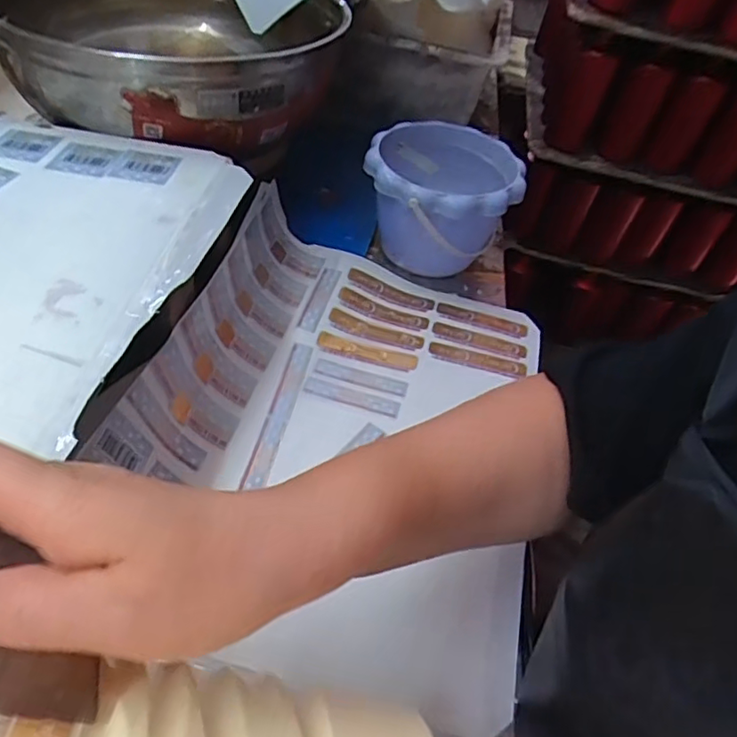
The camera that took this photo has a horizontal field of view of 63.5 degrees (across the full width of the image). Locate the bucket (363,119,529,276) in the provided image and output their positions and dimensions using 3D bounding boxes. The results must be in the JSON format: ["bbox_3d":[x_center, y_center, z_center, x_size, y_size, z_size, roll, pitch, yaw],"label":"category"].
[{"bbox_3d":[0.074,-0.172,0.623,0.150,0.112,0.152,3,48,-4],"label":"bucket"}]

